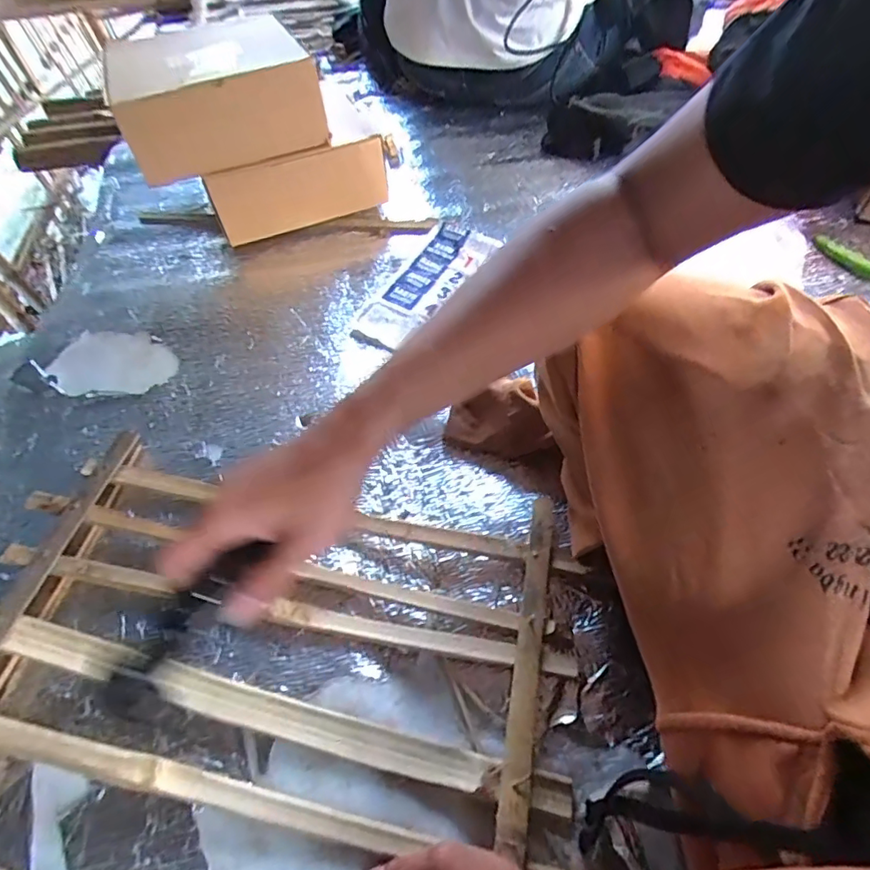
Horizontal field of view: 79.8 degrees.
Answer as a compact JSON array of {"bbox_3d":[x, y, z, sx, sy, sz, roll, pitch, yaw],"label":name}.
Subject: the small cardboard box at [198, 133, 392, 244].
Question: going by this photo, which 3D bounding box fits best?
[{"bbox_3d":[-0.187,-0.356,0.761,0.254,0.115,0.035,-24,56,-17],"label":"small cardboard box"}]

